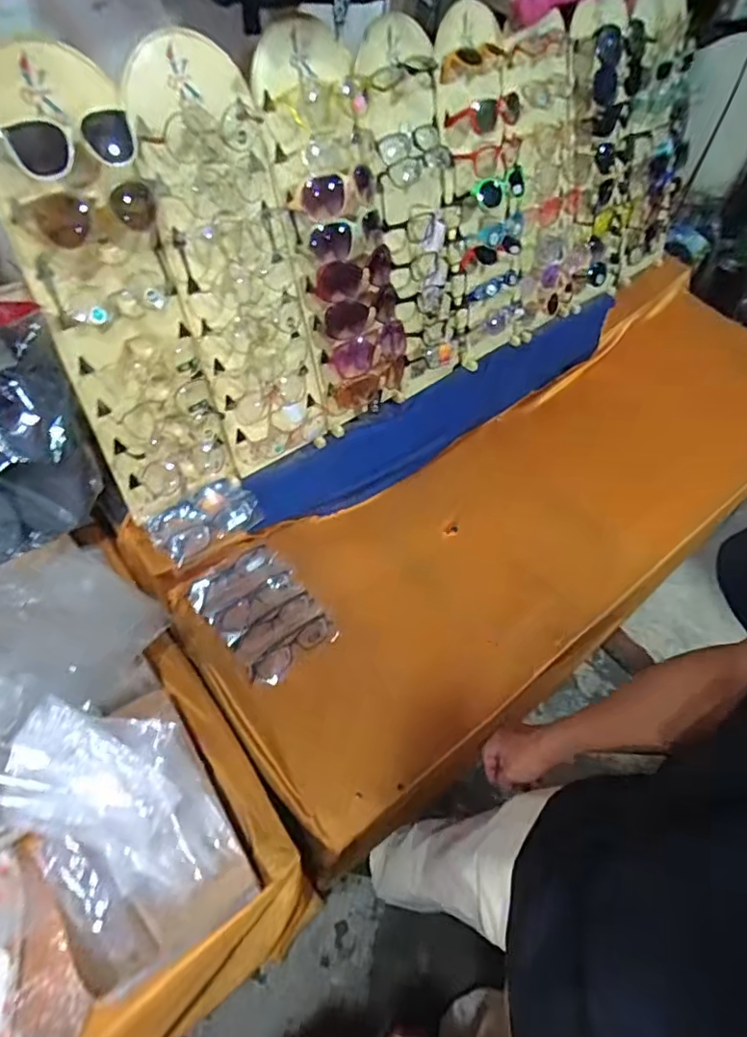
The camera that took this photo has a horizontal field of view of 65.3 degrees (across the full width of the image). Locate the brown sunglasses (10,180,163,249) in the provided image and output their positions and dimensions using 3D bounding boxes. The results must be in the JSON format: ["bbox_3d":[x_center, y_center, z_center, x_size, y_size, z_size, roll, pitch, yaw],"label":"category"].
[{"bbox_3d":[-0.295,-0.328,0.628,0.064,0.054,0.151,39,57,23],"label":"brown sunglasses"}]

